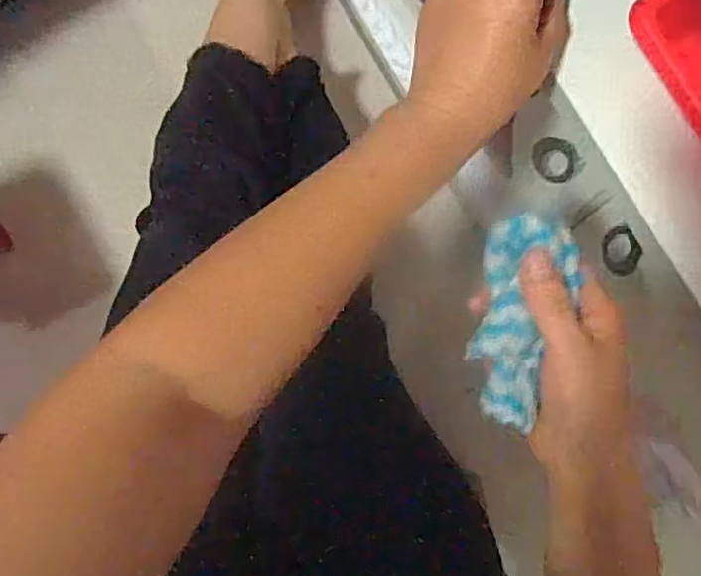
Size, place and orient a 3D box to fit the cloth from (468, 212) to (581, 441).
[{"bbox_3d":[0.092,0.019,0.357,0.050,0.018,0.111,8,89,3],"label":"cloth"}]

